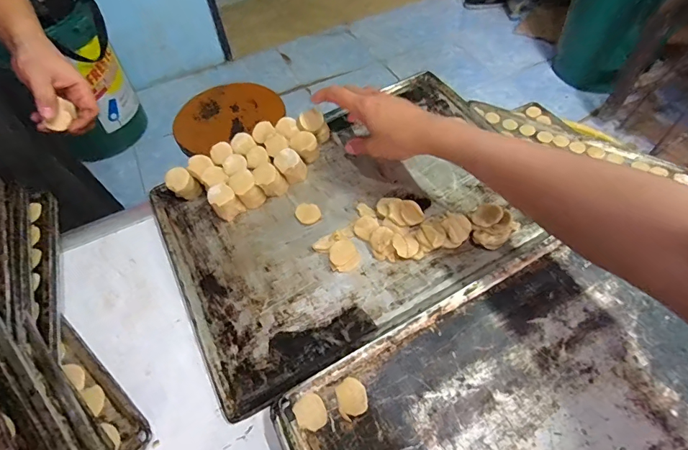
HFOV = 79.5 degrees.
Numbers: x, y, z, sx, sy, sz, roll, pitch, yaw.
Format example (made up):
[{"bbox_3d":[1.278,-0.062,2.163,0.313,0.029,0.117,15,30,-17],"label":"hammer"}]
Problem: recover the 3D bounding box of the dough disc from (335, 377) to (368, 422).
[{"bbox_3d":[0.008,0.156,0.375,0.026,0.004,0.034,-13,55,-6],"label":"dough disc"}]

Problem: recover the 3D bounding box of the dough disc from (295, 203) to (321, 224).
[{"bbox_3d":[-0.045,-0.015,0.520,0.029,0.005,0.030,-2,54,2],"label":"dough disc"}]

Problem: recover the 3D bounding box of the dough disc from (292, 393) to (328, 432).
[{"bbox_3d":[-0.030,0.167,0.369,0.026,0.004,0.030,-25,57,-13],"label":"dough disc"}]

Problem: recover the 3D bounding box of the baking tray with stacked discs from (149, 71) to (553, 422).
[{"bbox_3d":[0.016,-0.029,0.505,0.450,0.049,0.318,-24,57,-13],"label":"baking tray with stacked discs"}]

